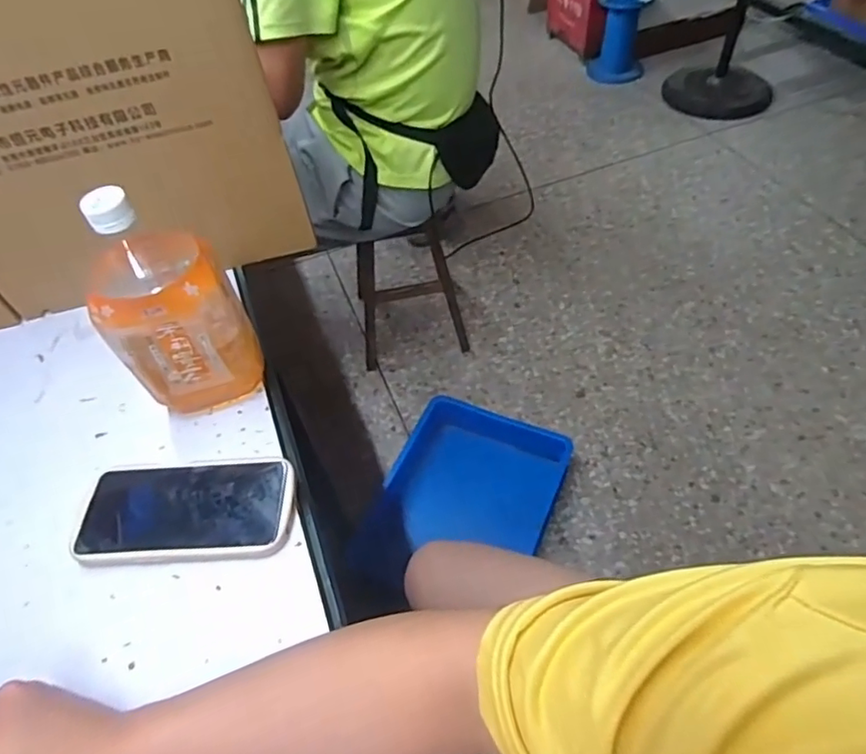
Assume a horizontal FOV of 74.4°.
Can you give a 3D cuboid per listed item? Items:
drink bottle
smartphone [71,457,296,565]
[{"bbox_3d":[-0.209,-0.055,0.452,0.105,0.189,0.078,0,49,3],"label":"drink bottle"},{"bbox_3d":[-0.192,0.103,0.450,0.161,0.011,0.081,-3,58,3],"label":"smartphone"}]

